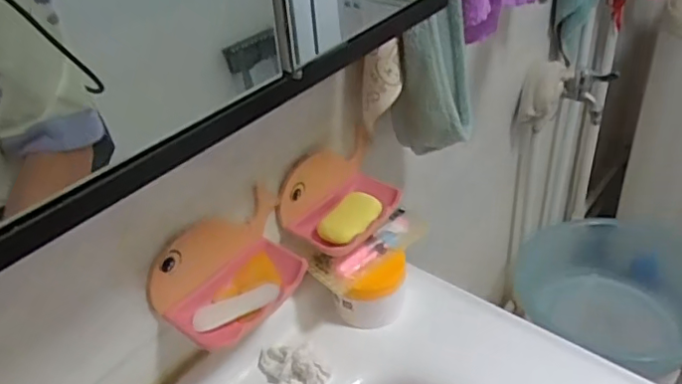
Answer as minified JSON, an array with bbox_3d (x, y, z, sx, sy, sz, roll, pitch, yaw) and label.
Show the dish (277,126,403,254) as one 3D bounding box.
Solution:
[{"bbox_3d":[0.007,-0.001,0.636,0.082,0.069,0.135,21,44,30],"label":"dish"}]

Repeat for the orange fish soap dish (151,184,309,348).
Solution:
[{"bbox_3d":[-0.090,0.068,0.548,0.086,0.070,0.148,19,43,29],"label":"orange fish soap dish"}]

